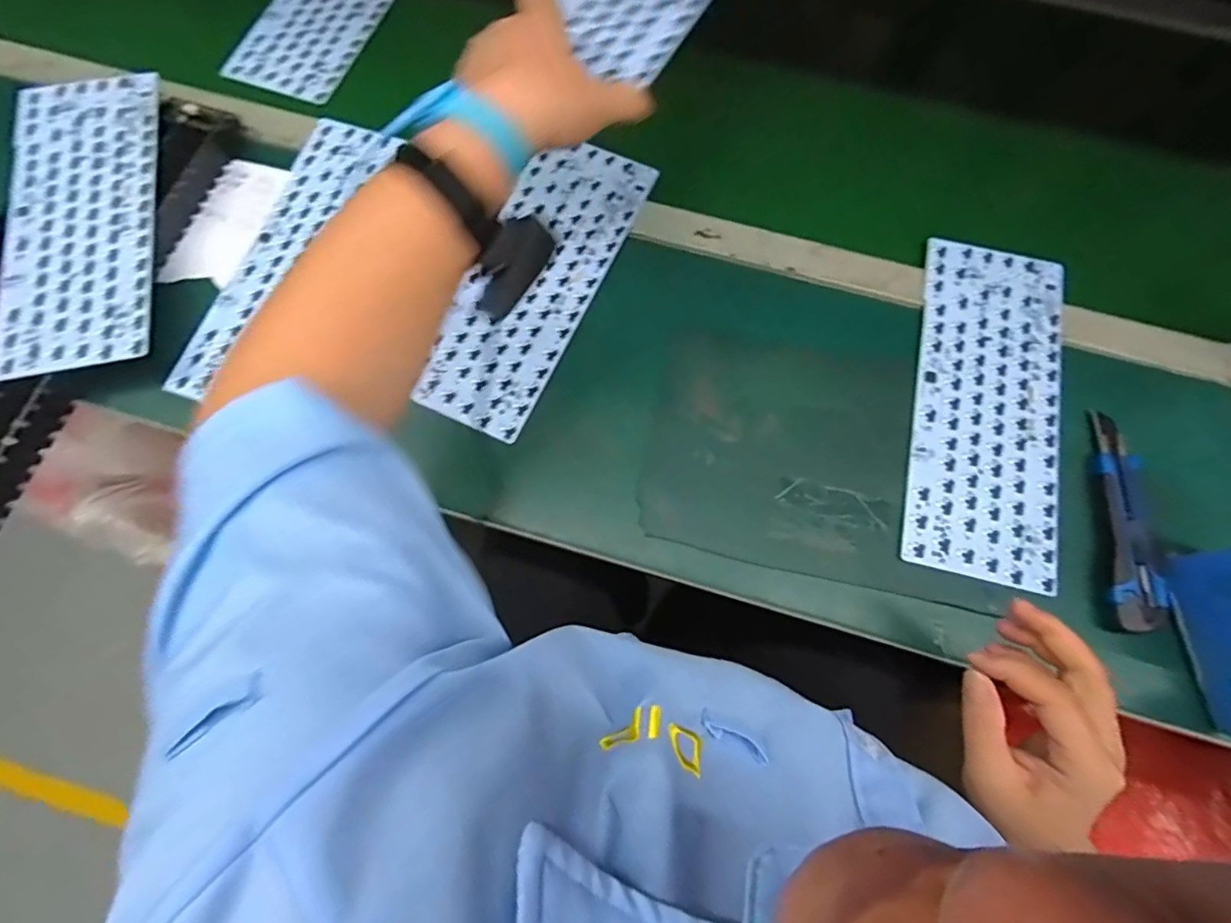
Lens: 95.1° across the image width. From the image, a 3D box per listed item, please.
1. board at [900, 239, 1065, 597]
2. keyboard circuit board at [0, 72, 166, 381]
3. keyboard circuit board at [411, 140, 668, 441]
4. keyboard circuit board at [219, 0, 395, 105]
[{"bbox_3d":[0.319,-0.051,0.482,0.118,0.005,0.302,13,74,3],"label":"board"},{"bbox_3d":[-0.468,-0.217,0.496,0.125,0.009,0.304,-12,73,-5],"label":"keyboard circuit board"},{"bbox_3d":[-0.071,-0.170,0.514,0.111,0.007,0.302,25,75,5],"label":"keyboard circuit board"},{"bbox_3d":[-0.313,-0.525,0.630,0.127,0.007,0.299,19,74,5],"label":"keyboard circuit board"}]

